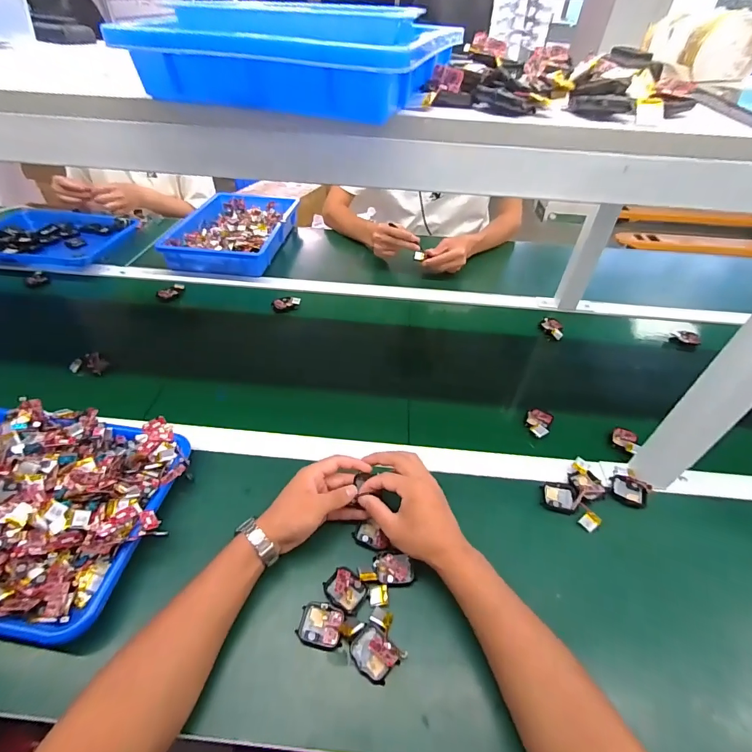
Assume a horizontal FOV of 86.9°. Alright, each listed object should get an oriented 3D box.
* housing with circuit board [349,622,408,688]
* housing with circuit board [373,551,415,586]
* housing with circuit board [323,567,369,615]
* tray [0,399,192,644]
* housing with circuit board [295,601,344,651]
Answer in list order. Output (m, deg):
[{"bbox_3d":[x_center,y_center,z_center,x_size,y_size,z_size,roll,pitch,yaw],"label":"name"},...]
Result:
[{"bbox_3d":[-0.001,0.282,0.405,0.038,0.017,0.047,-34,54,-31],"label":"housing with circuit board"},{"bbox_3d":[0.021,0.222,0.460,0.046,0.006,0.035,-1,44,-2],"label":"housing with circuit board"},{"bbox_3d":[-0.035,0.237,0.442,0.043,0.013,0.037,26,49,23],"label":"housing with circuit board"},{"bbox_3d":[-0.426,0.140,0.467,0.340,0.075,0.258,5,44,3],"label":"tray"},{"bbox_3d":[-0.058,0.265,0.421,0.045,0.008,0.040,6,44,5],"label":"housing with circuit board"}]

